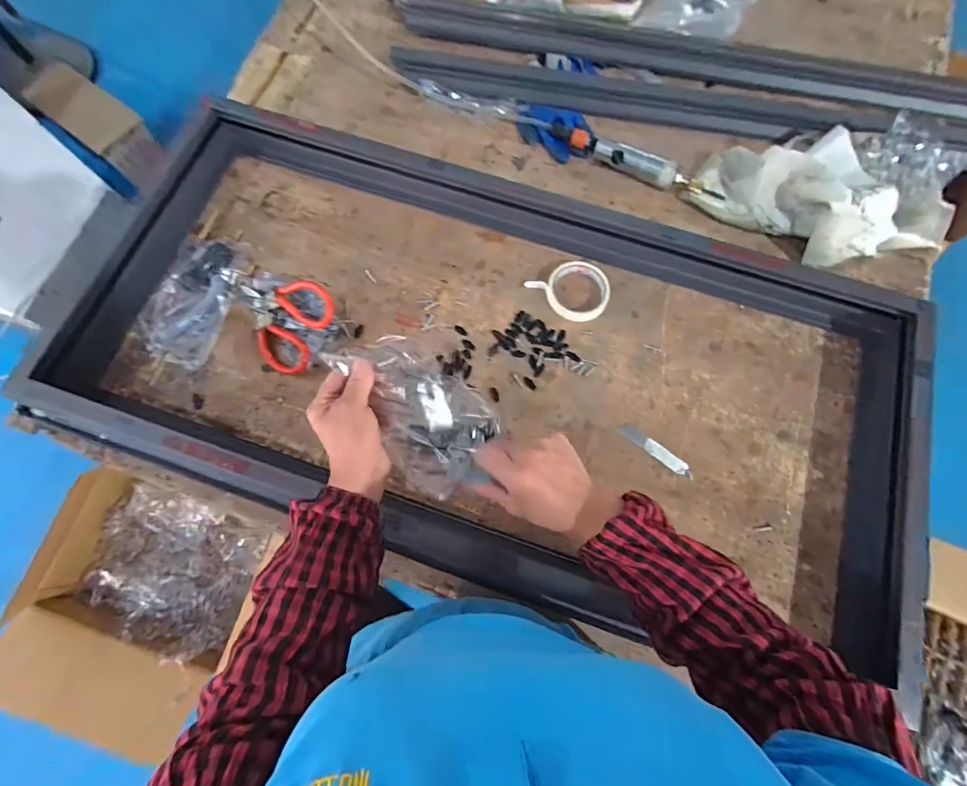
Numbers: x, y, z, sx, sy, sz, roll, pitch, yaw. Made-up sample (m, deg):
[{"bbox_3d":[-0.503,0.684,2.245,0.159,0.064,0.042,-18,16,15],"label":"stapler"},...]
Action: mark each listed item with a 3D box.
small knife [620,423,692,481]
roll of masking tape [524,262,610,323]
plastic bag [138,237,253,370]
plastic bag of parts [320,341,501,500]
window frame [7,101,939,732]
[{"bbox_3d":[0.240,0.079,0.614,0.114,0.006,0.021,37,77,9],"label":"small knife"},{"bbox_3d":[0.136,-0.151,0.671,0.105,0.020,0.096,0,74,-1],"label":"roll of masking tape"},{"bbox_3d":[-0.430,-0.146,0.657,0.114,0.032,0.201,19,74,5],"label":"plastic bag"},{"bbox_3d":[-0.069,0.009,0.448,0.107,0.050,0.180,-43,79,-12],"label":"plastic bag of parts"},{"bbox_3d":[0.012,-0.071,0.619,1.108,0.081,0.628,18,74,4],"label":"window frame"}]

